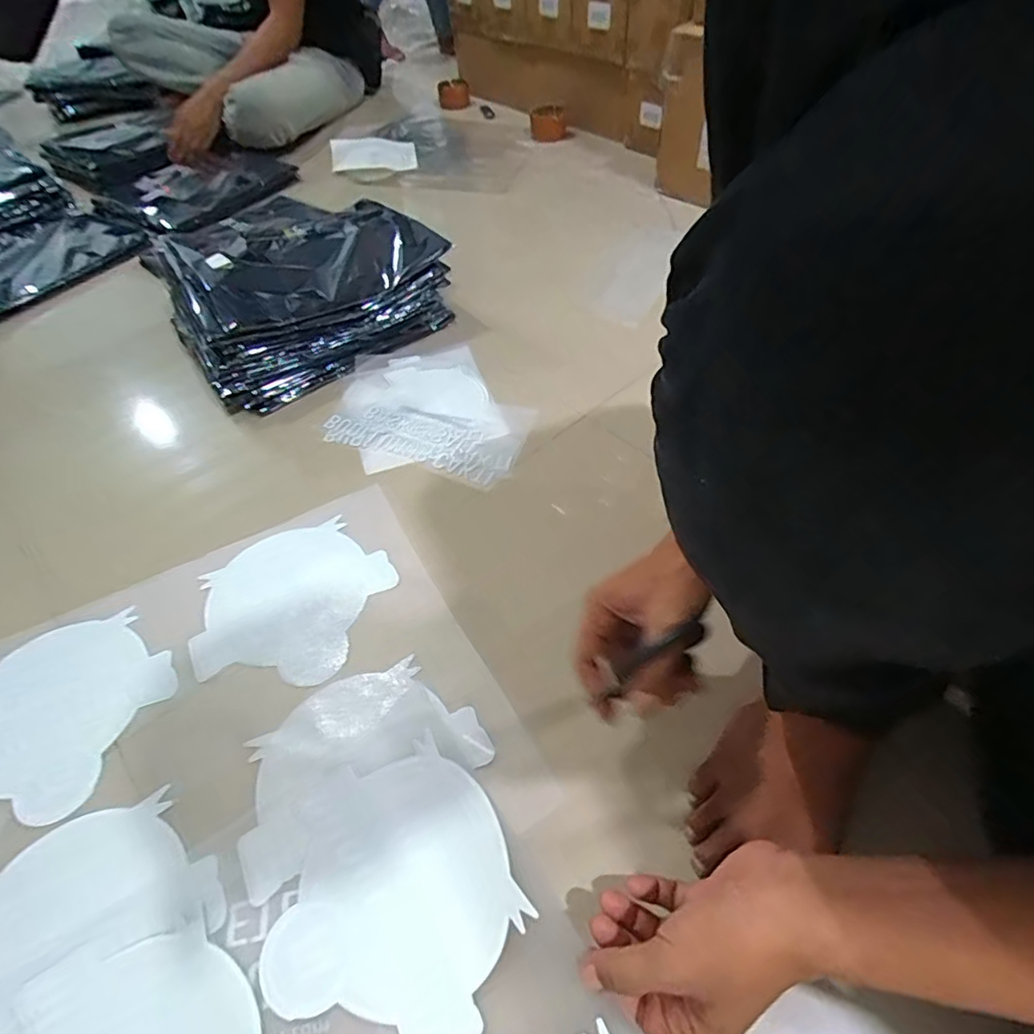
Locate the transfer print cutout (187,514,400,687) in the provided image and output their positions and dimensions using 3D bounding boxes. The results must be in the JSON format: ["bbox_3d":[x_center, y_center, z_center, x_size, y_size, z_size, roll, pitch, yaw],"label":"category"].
[{"bbox_3d":[-0.228,0.088,0.603,0.198,0.005,0.180,-26,56,-18],"label":"transfer print cutout"}]

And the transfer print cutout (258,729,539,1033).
[{"bbox_3d":[-0.094,0.271,0.421,0.176,0.028,0.191,-22,52,-14],"label":"transfer print cutout"}]

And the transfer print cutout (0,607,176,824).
[{"bbox_3d":[-0.421,0.181,0.532,0.197,0.007,0.179,-29,56,-20],"label":"transfer print cutout"}]

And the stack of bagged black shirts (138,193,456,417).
[{"bbox_3d":[-0.299,-0.322,0.862,0.367,0.135,0.229,-32,55,-21],"label":"stack of bagged black shirts"}]

